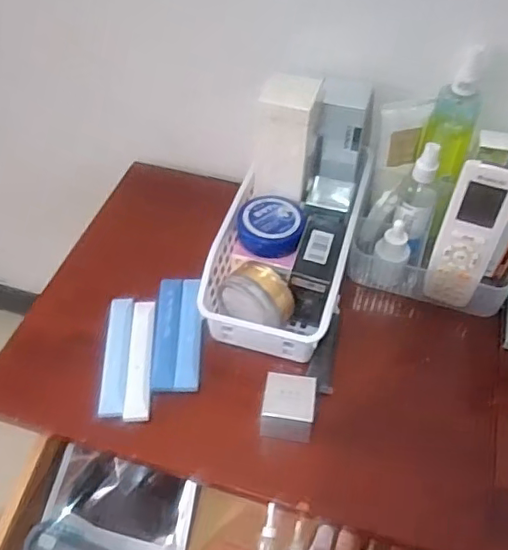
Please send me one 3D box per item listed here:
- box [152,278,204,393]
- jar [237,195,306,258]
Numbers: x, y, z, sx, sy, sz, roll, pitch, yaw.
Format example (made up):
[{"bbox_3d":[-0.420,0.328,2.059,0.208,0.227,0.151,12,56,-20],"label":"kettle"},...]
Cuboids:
[{"bbox_3d":[-0.073,0.055,0.561,0.045,0.010,0.126,-2,50,-2],"label":"box"},{"bbox_3d":[0.018,-0.049,0.567,0.064,0.024,0.061,0,50,0],"label":"jar"}]

